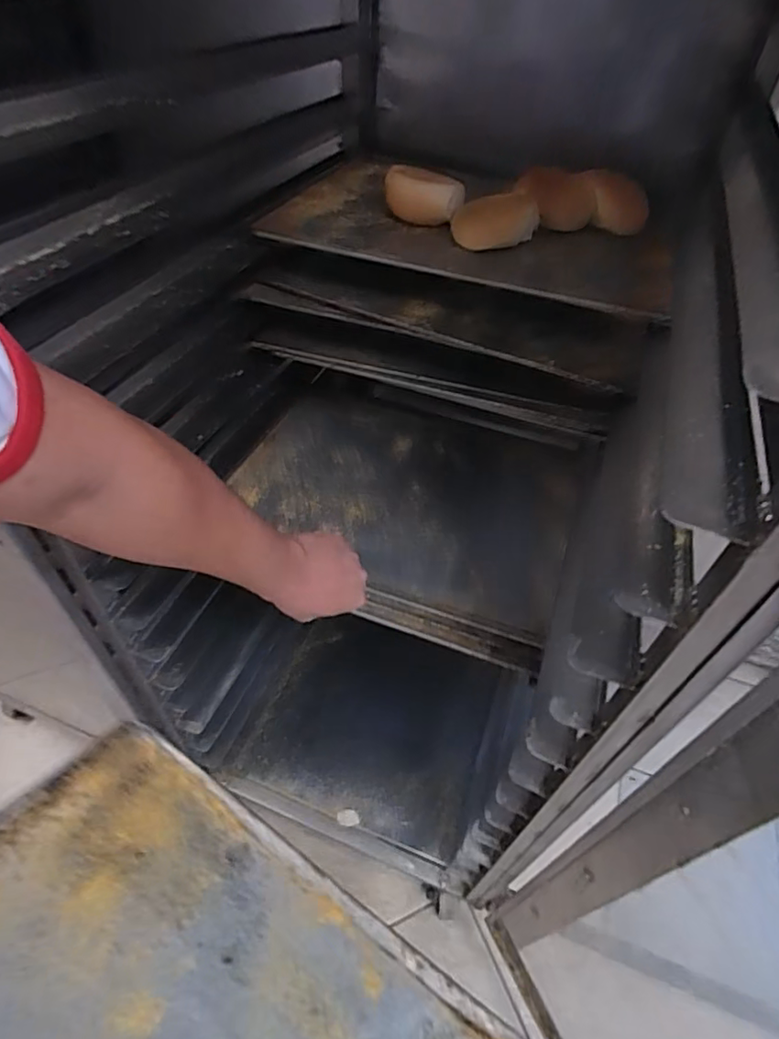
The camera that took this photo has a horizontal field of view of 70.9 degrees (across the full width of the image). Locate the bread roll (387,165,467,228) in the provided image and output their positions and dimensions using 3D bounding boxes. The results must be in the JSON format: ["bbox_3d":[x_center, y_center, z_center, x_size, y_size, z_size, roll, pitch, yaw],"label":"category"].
[{"bbox_3d":[0.040,-0.374,0.633,0.087,0.046,0.044,16,50,12],"label":"bread roll"}]

